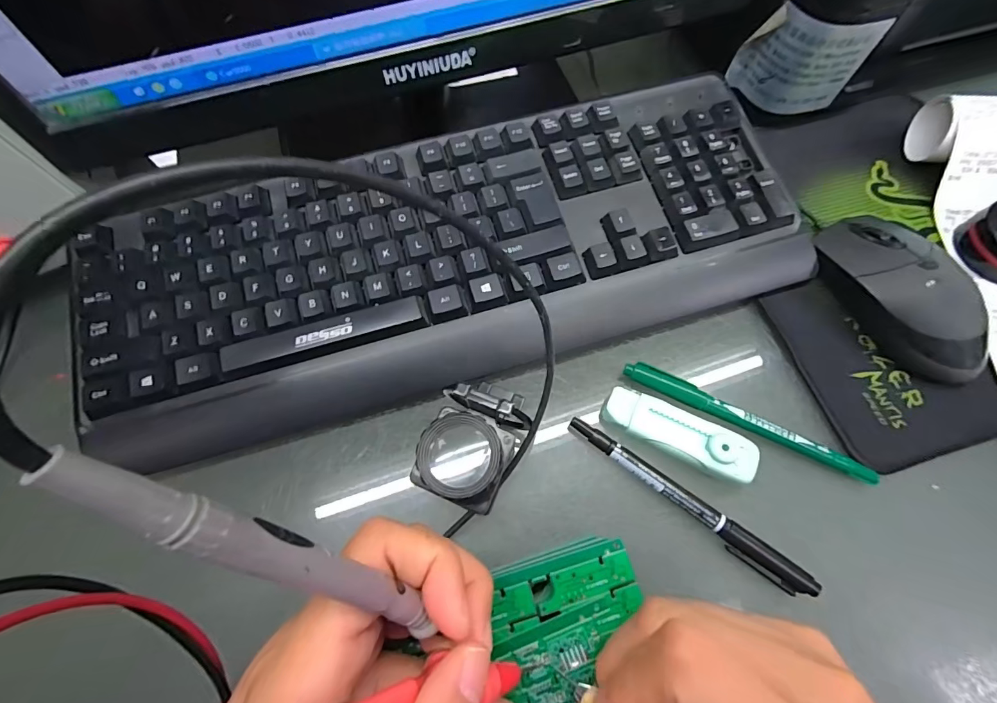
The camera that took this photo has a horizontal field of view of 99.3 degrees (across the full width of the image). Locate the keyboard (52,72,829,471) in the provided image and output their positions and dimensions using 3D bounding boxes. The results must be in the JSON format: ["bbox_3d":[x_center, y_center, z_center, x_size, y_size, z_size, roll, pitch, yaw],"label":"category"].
[{"bbox_3d":[-0.028,-0.060,0.267,0.425,0.044,0.157,-16,69,-5],"label":"keyboard"}]

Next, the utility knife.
[{"bbox_3d":[0.098,0.046,0.236,0.083,0.019,0.025,26,71,11],"label":"utility knife"}]

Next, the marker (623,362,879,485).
[{"bbox_3d":[0.140,0.038,0.241,0.140,0.011,0.014,25,71,11],"label":"marker"}]

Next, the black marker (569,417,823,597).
[{"bbox_3d":[0.098,0.080,0.226,0.139,0.011,0.014,35,73,14],"label":"black marker"}]

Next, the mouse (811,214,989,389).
[{"bbox_3d":[0.244,-0.035,0.254,0.056,0.036,0.114,-28,70,-10],"label":"mouse"}]

